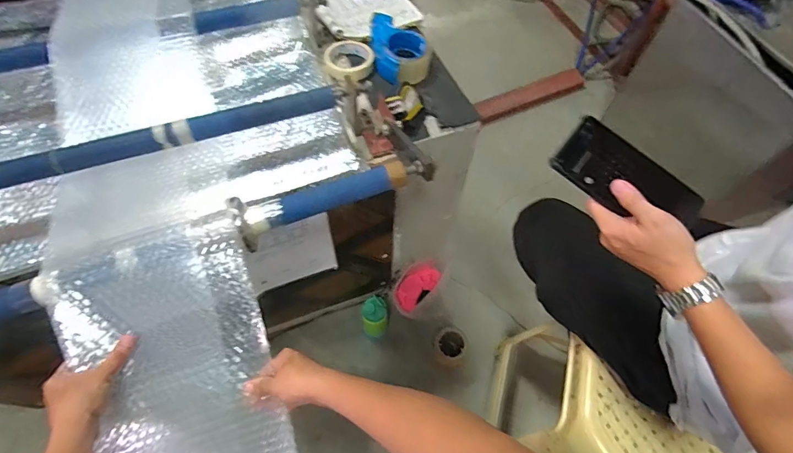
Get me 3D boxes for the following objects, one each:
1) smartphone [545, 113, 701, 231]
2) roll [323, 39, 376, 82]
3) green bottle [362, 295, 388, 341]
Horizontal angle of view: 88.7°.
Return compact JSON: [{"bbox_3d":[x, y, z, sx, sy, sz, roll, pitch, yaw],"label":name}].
[{"bbox_3d":[0.265,-0.050,0.468,0.163,0.011,0.072,41,94,8],"label":"smartphone"},{"bbox_3d":[-0.095,-0.334,0.823,0.099,0.035,0.099,1,59,-2],"label":"roll"},{"bbox_3d":[-0.063,0.274,1.212,0.078,0.180,0.092,1,59,-1],"label":"green bottle"}]

